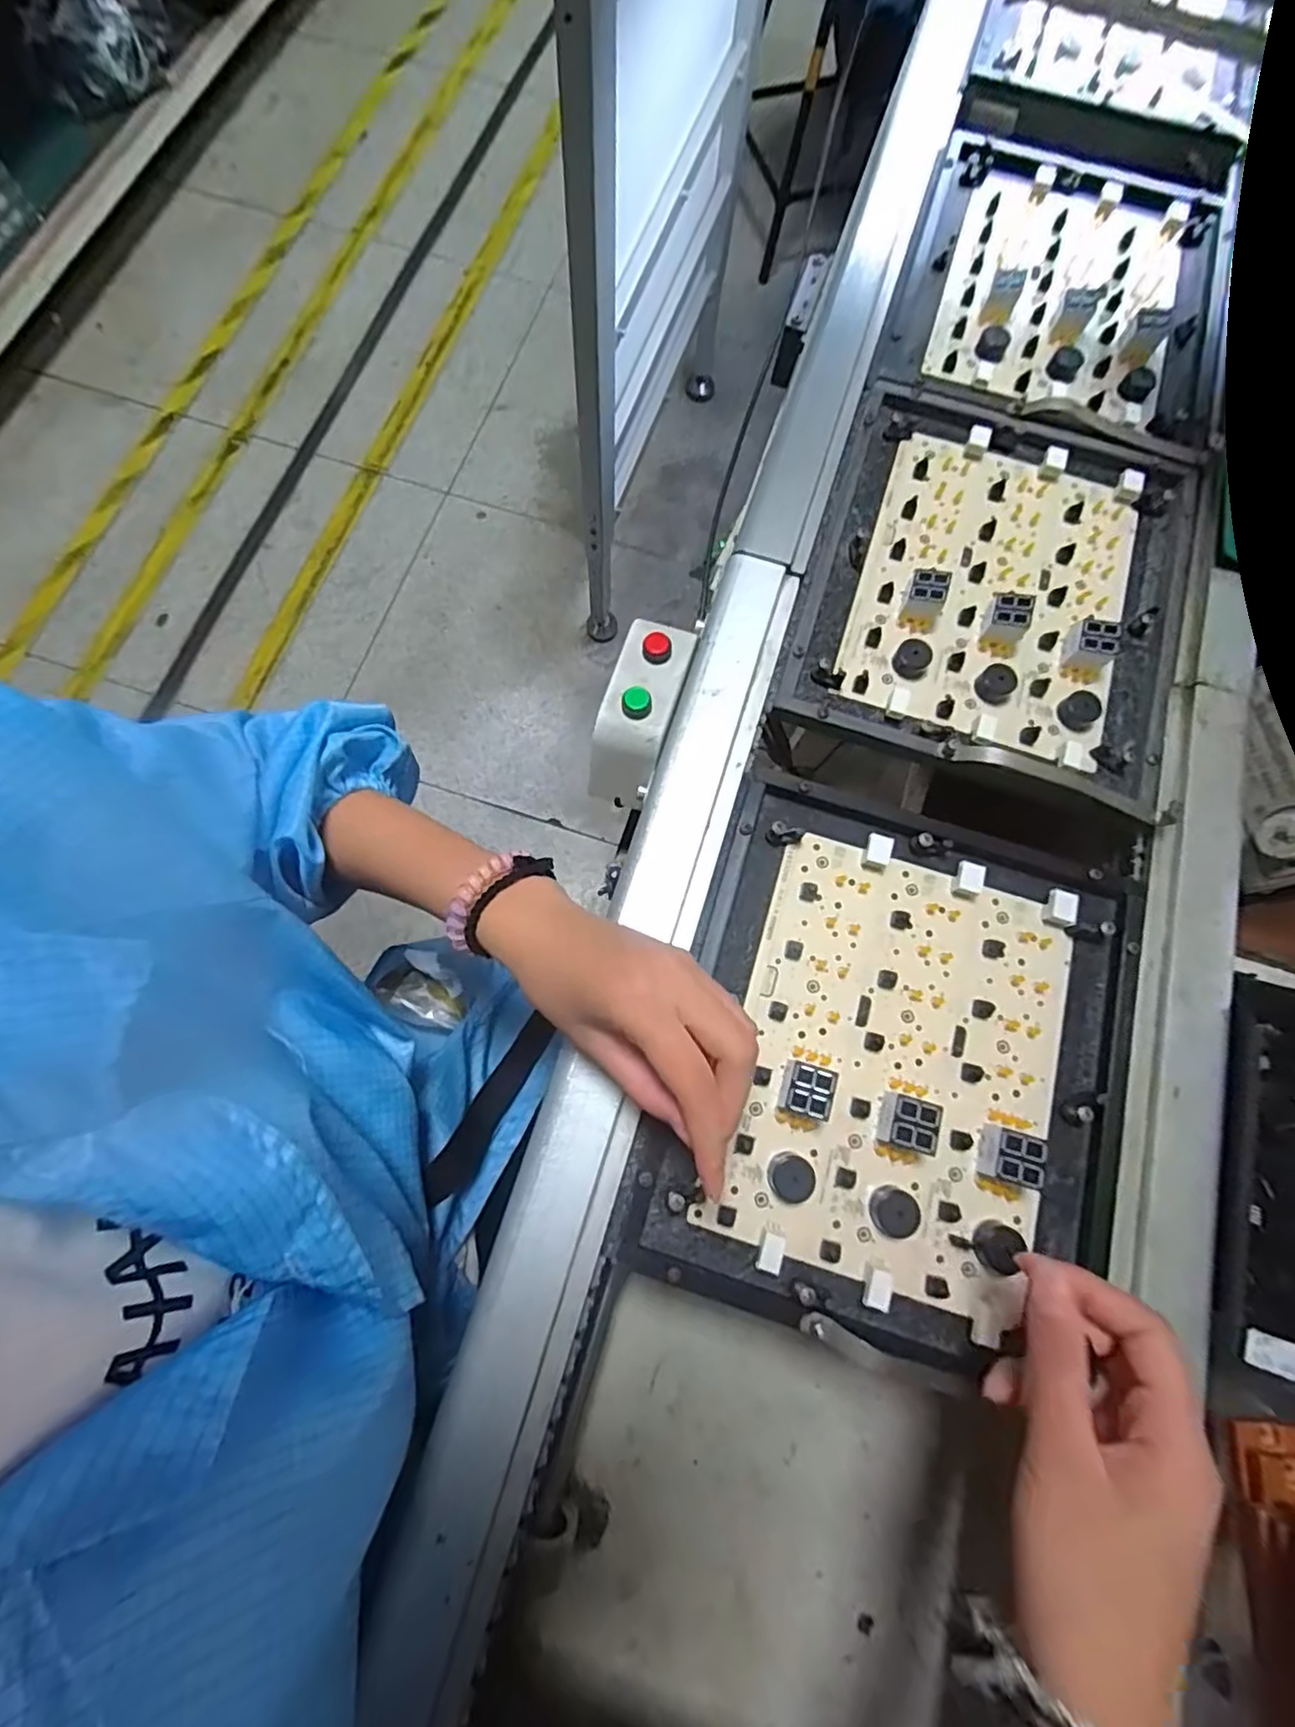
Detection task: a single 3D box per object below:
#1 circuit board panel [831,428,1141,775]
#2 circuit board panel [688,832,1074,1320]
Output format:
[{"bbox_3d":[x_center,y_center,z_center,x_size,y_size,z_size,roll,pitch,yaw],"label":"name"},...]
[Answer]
[{"bbox_3d":[0.227,-0.186,0.422,0.164,0.022,0.228,20,75,3],"label":"circuit board panel"},{"bbox_3d":[0.133,0.101,0.342,0.164,0.018,0.214,18,75,3],"label":"circuit board panel"}]

